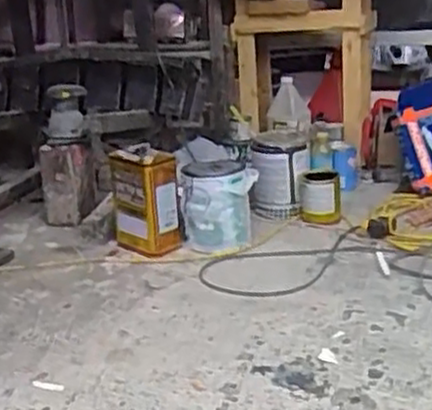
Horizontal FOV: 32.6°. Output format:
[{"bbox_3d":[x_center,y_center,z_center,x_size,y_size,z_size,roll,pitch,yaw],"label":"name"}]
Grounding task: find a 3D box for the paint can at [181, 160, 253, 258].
[{"bbox_3d":[0.005,0.004,1.906,0.190,0.195,0.154,-5,20,0],"label":"paint can"}]

